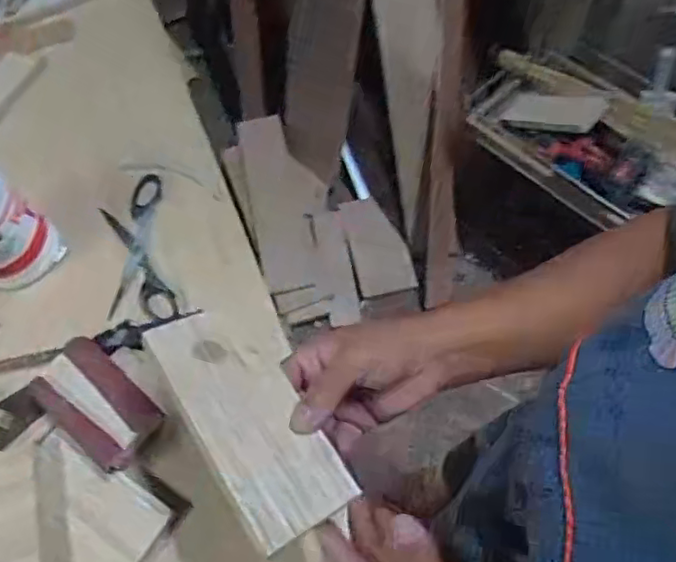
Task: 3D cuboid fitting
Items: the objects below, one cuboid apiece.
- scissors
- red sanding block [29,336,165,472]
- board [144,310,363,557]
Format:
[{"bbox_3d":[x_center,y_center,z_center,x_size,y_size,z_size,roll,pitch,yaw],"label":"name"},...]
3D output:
[{"bbox_3d":[-0.191,-0.030,0.577,0.061,0.011,0.162,-14,61,-4],"label":"scissors"},{"bbox_3d":[-0.193,0.096,0.486,0.105,0.017,0.062,39,72,20],"label":"red sanding block"},{"bbox_3d":[-0.055,0.081,0.371,0.067,0.006,0.149,-23,65,-35],"label":"board"}]

